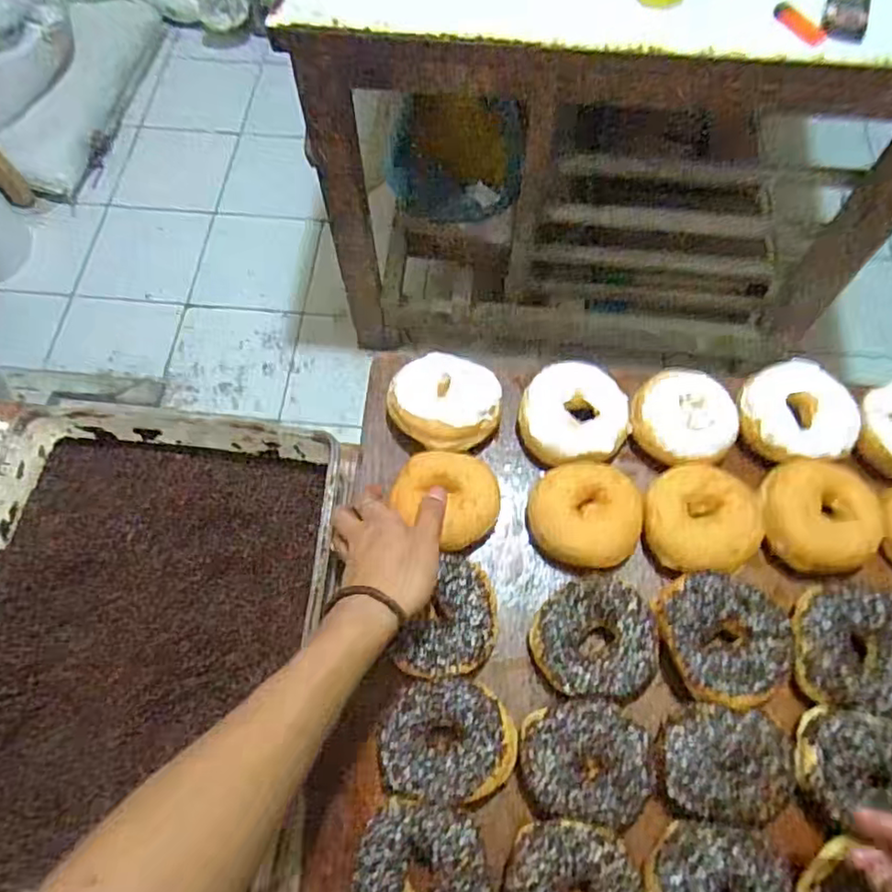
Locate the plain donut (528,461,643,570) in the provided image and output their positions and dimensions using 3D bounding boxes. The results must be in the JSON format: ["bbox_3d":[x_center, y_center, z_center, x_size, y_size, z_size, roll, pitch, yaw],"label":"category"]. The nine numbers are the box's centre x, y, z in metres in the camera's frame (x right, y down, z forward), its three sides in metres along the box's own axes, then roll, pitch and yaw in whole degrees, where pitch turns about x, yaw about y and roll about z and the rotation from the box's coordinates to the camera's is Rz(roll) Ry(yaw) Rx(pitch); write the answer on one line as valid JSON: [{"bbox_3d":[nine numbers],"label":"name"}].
[{"bbox_3d":[0.119,0.061,0.556,0.092,0.041,0.086,8,67,4],"label":"plain donut"}]

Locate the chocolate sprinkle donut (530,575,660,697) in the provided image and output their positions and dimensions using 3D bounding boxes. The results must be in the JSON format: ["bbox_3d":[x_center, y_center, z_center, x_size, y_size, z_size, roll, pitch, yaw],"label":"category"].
[{"bbox_3d":[0.117,0.154,0.516,0.094,0.041,0.089,-1,66,0],"label":"chocolate sprinkle donut"}]

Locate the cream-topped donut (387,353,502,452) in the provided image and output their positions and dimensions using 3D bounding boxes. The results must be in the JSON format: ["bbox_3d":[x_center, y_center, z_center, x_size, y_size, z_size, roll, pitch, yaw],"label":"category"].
[{"bbox_3d":[0.000,-0.038,0.603,0.098,0.044,0.098,0,66,1],"label":"cream-topped donut"}]

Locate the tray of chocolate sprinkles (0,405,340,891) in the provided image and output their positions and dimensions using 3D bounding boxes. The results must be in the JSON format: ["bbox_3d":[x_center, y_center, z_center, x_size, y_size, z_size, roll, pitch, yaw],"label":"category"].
[{"bbox_3d":[-0.239,0.147,0.509,0.297,0.051,0.375,8,67,4],"label":"tray of chocolate sprinkles"}]

